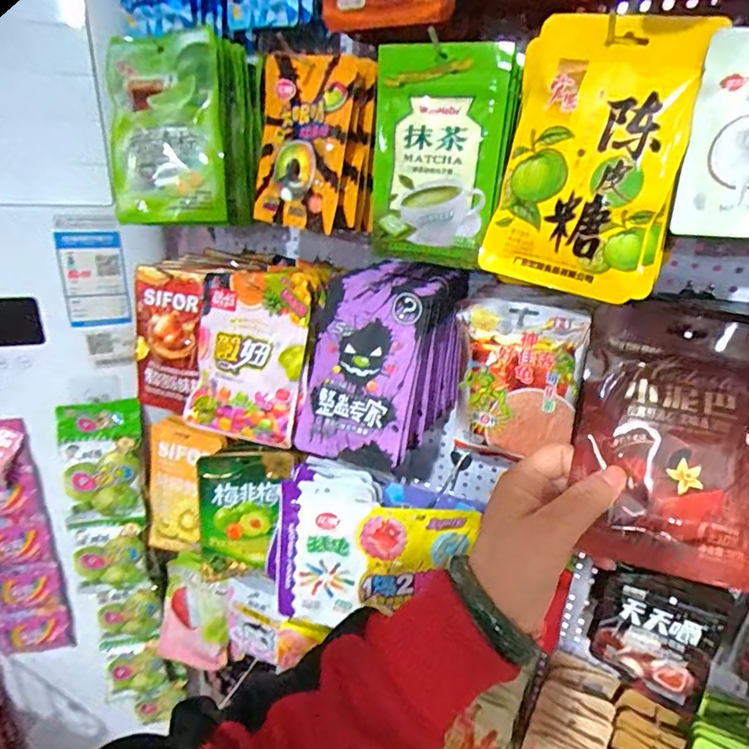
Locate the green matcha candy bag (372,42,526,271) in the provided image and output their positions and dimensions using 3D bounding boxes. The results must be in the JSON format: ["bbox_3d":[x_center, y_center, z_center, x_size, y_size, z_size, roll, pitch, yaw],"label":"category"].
[{"bbox_3d":[0.049,-0.164,0.395,0.106,0.153,0.020,10,24,16],"label":"green matcha candy bag"}]

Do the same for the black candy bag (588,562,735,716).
[{"bbox_3d":[0.252,0.234,0.458,0.089,0.125,0.027,13,25,24],"label":"black candy bag"}]

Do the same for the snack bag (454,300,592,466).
[{"bbox_3d":[0.122,0.008,0.441,0.102,0.138,0.016,15,26,27],"label":"snack bag"}]

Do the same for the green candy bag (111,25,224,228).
[{"bbox_3d":[-0.194,-0.230,0.475,0.104,0.170,0.030,0,6,0],"label":"green candy bag"}]

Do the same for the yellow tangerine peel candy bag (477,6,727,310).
[{"bbox_3d":[0.139,-0.139,0.337,0.113,0.162,0.025,16,26,29],"label":"yellow tangerine peel candy bag"}]

